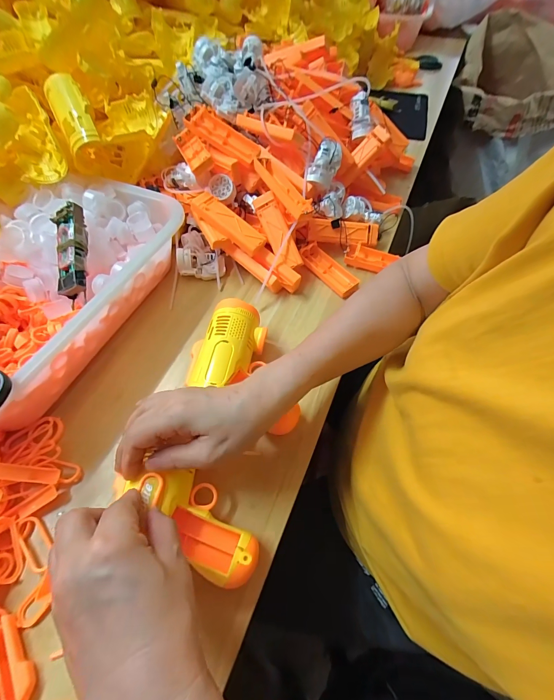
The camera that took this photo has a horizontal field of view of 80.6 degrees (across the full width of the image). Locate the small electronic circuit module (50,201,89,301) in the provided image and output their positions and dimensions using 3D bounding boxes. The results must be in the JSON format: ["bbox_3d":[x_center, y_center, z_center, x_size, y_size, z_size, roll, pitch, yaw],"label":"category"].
[{"bbox_3d":[-0.243,-0.119,0.385,0.034,0.020,0.109,-7,80,-4],"label":"small electronic circuit module"}]

